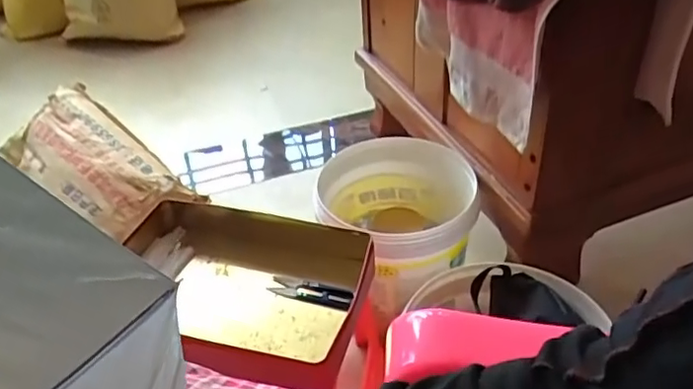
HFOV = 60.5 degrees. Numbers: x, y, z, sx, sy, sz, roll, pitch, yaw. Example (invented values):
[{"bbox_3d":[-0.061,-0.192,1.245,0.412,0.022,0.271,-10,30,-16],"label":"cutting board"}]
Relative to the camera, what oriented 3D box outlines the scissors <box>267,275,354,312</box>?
[{"bbox_3d":[-0.043,0.122,0.737,0.101,0.020,0.033,8,40,15],"label":"scissors"}]

